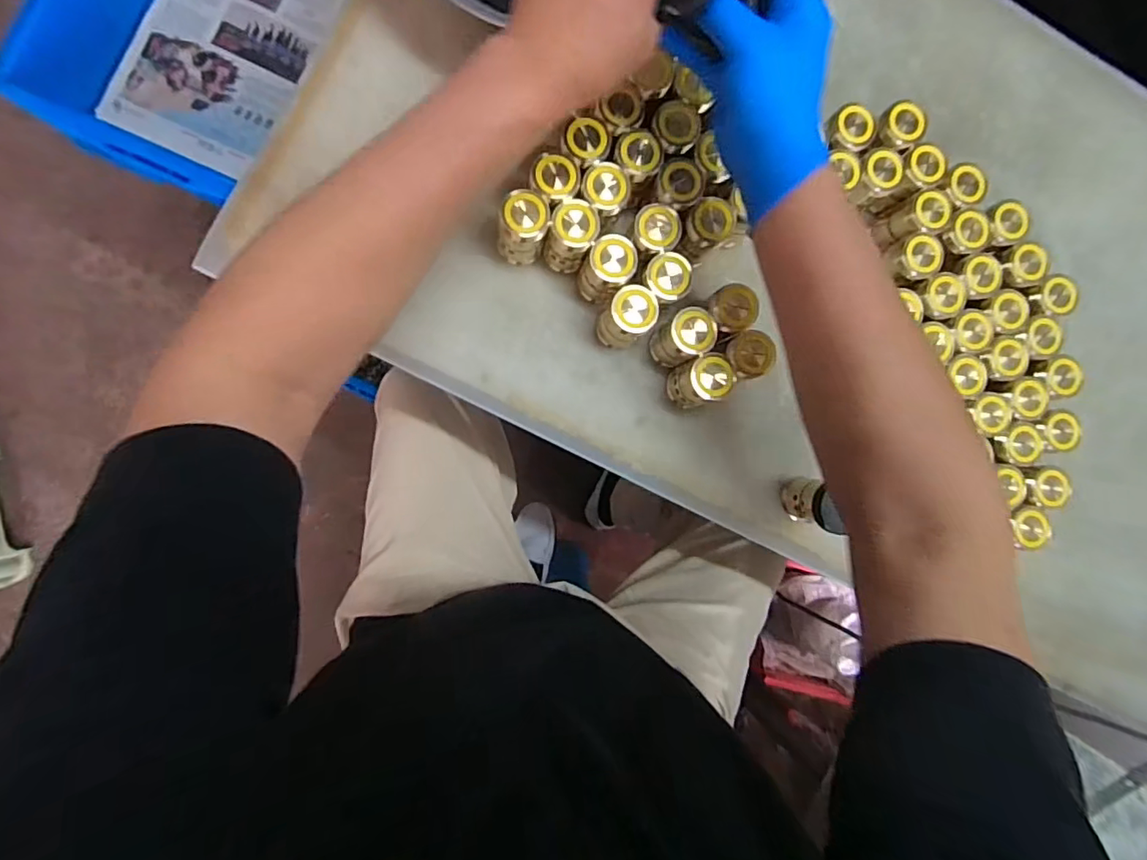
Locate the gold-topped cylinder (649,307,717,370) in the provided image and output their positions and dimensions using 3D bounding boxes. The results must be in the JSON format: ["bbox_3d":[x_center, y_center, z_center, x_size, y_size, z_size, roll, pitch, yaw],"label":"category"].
[{"bbox_3d":[0.092,-0.078,0.468,0.041,0.060,0.040,-39,94,-8],"label":"gold-topped cylinder"}]

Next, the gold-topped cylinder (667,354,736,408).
[{"bbox_3d":[0.104,-0.038,0.466,0.042,0.073,0.039,-23,92,-9],"label":"gold-topped cylinder"}]

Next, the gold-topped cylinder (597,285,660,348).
[{"bbox_3d":[0.043,-0.093,0.463,0.036,0.074,0.035,0,88,-9],"label":"gold-topped cylinder"}]

